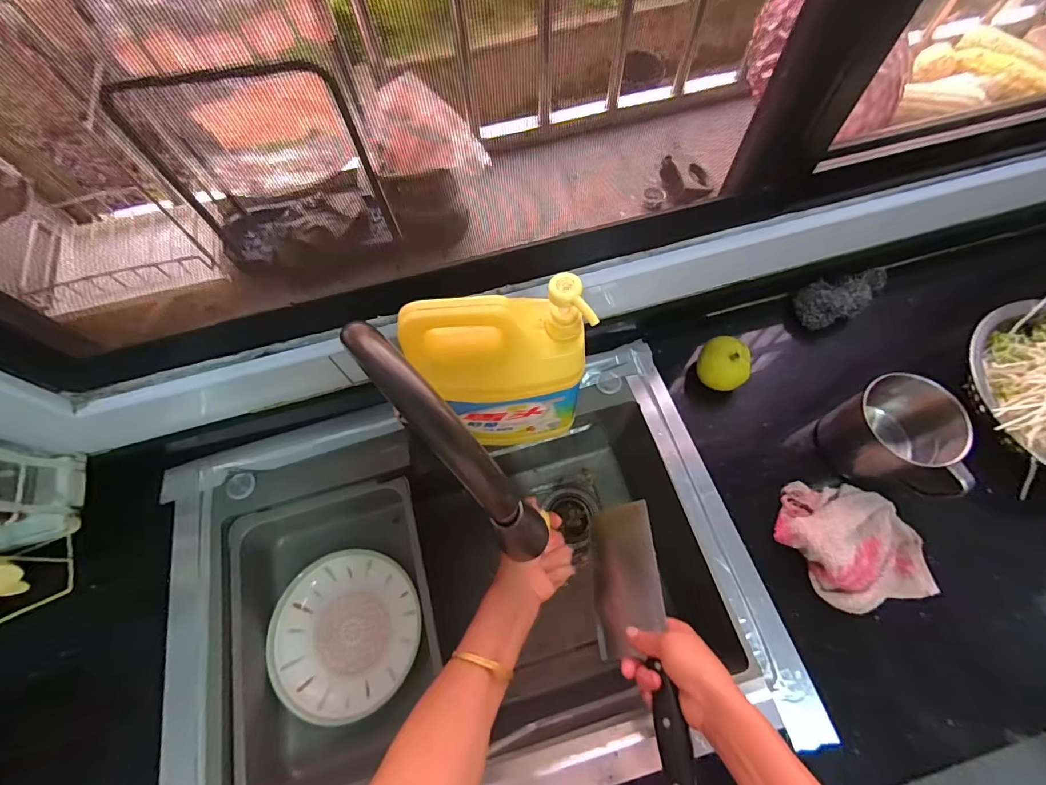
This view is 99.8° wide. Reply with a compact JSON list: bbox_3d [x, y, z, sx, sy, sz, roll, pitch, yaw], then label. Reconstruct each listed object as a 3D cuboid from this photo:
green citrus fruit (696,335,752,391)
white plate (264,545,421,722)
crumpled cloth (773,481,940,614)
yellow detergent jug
[{"bbox_3d":[0.280,-0.036,0.623,0.072,0.066,0.061,40,74,18],"label":"green citrus fruit"},{"bbox_3d":[-0.242,0.329,0.611,0.194,0.028,0.202,-1,66,2],"label":"white plate"},{"bbox_3d":[0.399,0.183,0.531,0.131,0.049,0.170,-29,68,-10],"label":"crumpled cloth"},{"bbox_3d":[-0.021,-0.019,0.470,0.164,0.234,0.076,-11,66,-2],"label":"yellow detergent jug"}]

